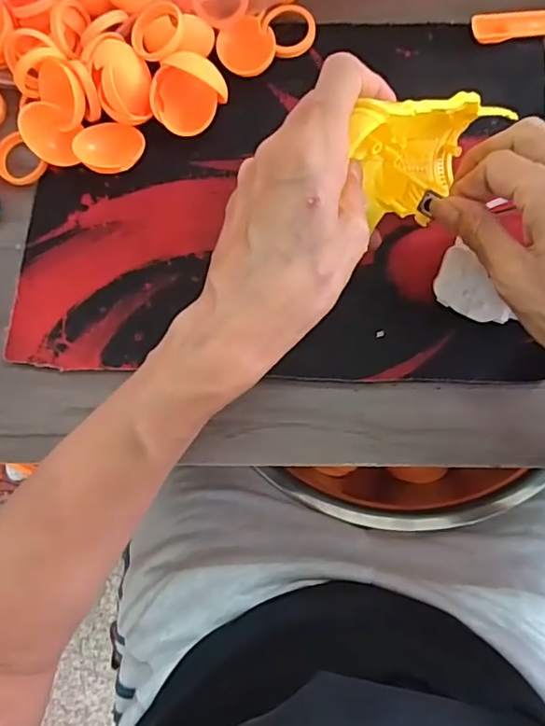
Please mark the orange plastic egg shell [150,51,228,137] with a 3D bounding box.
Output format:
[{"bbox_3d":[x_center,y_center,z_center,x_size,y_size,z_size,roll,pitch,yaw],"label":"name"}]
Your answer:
[{"bbox_3d":[-0.052,-0.166,0.343,0.036,0.030,0.043,37,85,8],"label":"orange plastic egg shell"}]

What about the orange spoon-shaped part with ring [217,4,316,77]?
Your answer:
[{"bbox_3d":[-0.004,-0.210,0.359,0.064,0.014,0.038,-30,81,-2],"label":"orange spoon-shaped part with ring"}]

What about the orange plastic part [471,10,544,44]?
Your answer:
[{"bbox_3d":[0.157,-0.217,0.353,0.062,0.008,0.018,-10,81,2],"label":"orange plastic part"}]

